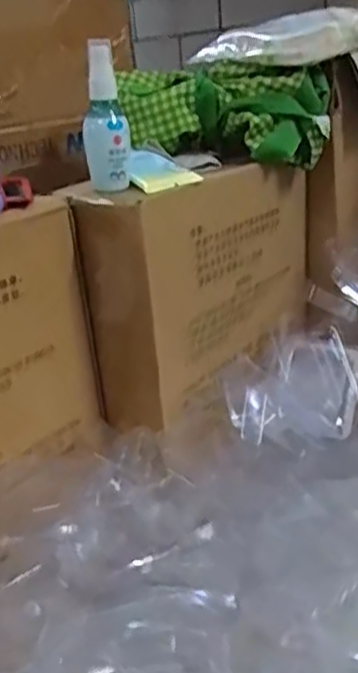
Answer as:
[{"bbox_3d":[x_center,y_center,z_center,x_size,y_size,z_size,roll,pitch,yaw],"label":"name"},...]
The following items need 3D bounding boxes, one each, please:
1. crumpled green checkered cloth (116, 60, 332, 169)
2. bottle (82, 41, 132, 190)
[{"bbox_3d":[0.041,-0.218,0.701,0.210,0.088,0.062,0,22,10],"label":"crumpled green checkered cloth"},{"bbox_3d":[-0.061,-0.182,0.591,0.036,0.118,0.031,-6,21,-6],"label":"bottle"}]

